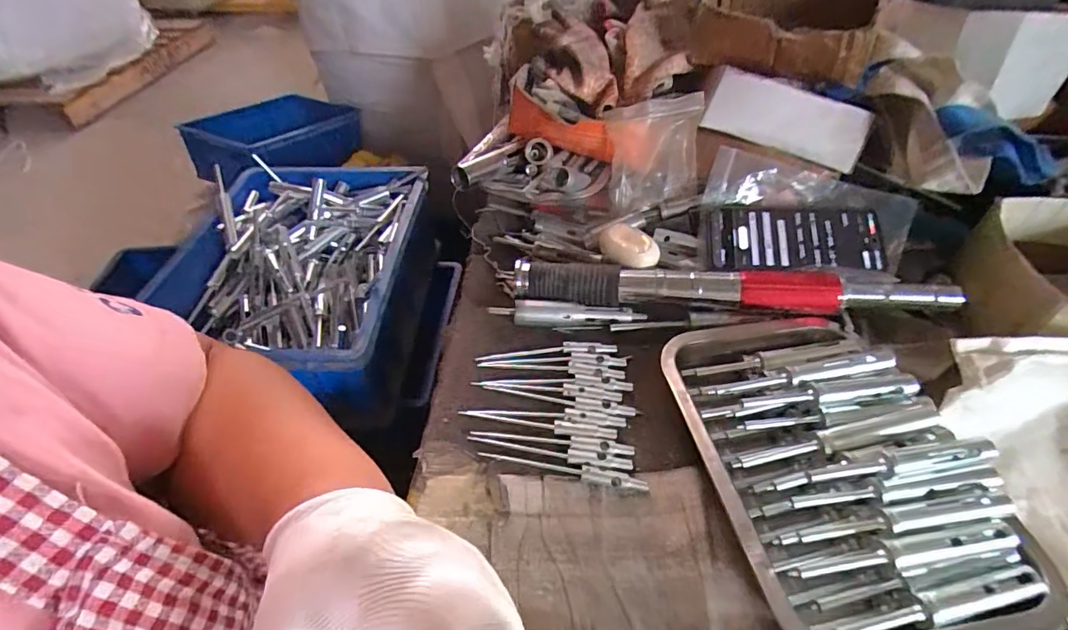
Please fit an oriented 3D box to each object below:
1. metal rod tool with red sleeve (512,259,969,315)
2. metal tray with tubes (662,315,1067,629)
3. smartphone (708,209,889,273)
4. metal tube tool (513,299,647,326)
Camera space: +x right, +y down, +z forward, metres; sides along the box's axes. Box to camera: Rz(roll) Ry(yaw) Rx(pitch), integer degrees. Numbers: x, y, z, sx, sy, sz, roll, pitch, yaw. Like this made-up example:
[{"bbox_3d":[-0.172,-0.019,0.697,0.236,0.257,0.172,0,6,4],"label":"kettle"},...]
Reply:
[{"bbox_3d":[0.181,-0.024,0.493,0.403,0.046,0.047,3,45,5],"label":"metal rod tool with red sleeve"},{"bbox_3d":[0.215,0.098,0.373,0.176,0.053,0.257,-7,45,-5],"label":"metal tray with tubes"},{"bbox_3d":[0.259,-0.075,0.504,0.162,0.014,0.078,1,67,7],"label":"smartphone"},{"bbox_3d":[0.044,-0.001,0.496,0.125,0.019,0.017,0,45,1],"label":"metal tube tool"}]

